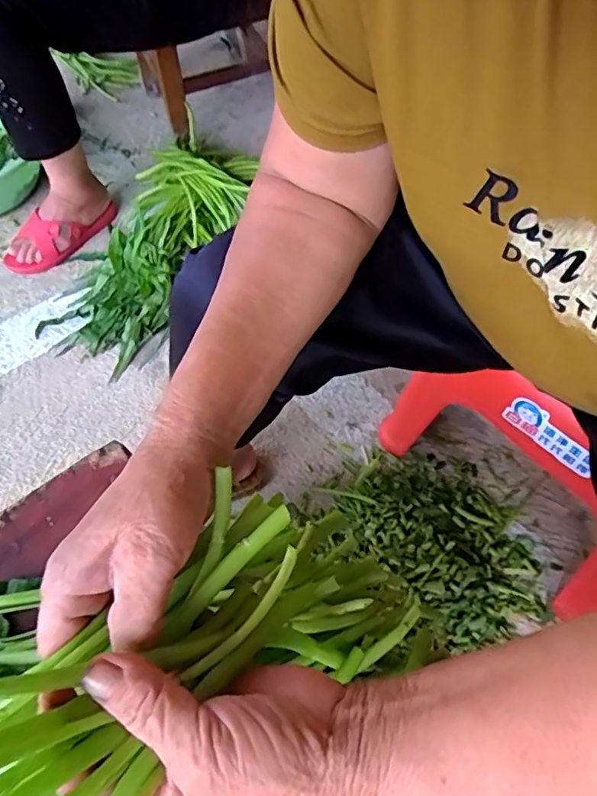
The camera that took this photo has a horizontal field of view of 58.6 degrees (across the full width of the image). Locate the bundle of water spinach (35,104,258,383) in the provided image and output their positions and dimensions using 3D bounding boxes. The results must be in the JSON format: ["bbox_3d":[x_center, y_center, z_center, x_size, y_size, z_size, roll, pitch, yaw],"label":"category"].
[{"bbox_3d":[-0.263,-0.322,0.988,0.264,0.118,0.525,26,64,16],"label":"bundle of water spinach"}]

